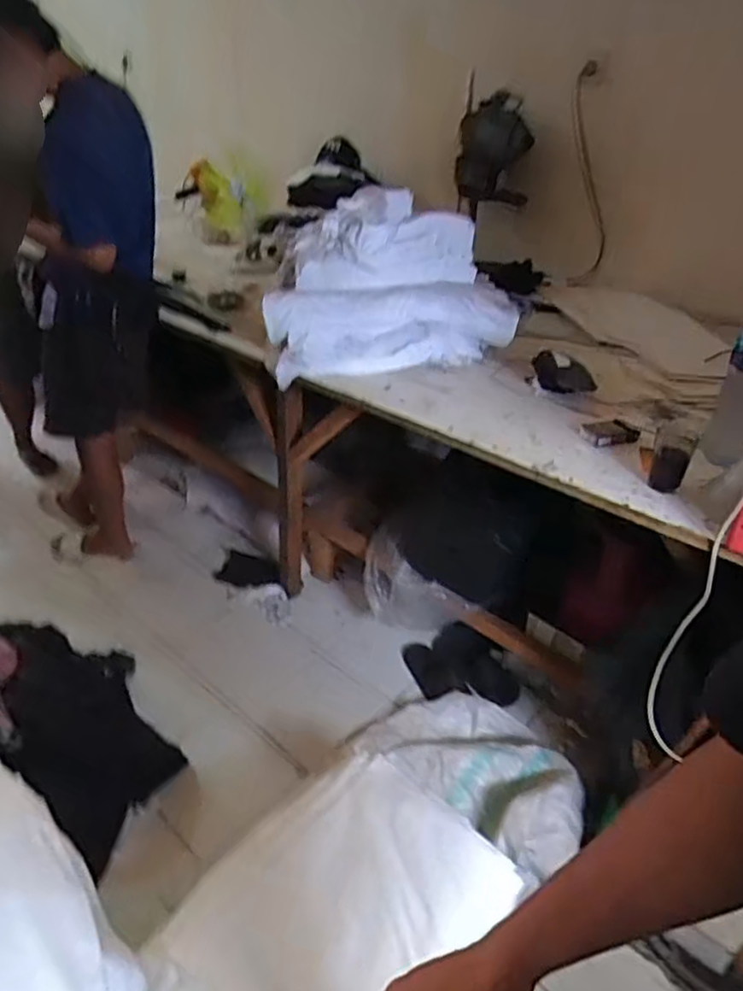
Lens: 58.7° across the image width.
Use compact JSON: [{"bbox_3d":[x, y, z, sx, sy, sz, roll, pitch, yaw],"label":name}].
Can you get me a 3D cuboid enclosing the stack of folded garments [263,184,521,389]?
[{"bbox_3d":[0.046,-0.514,1.601,0.602,0.340,0.257,-4,33,-10],"label":"stack of folded garments"}]

